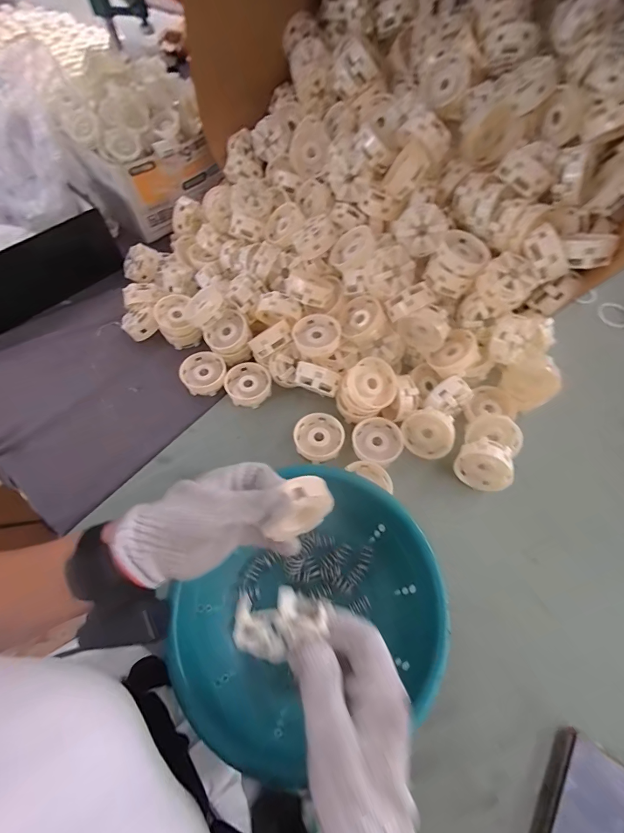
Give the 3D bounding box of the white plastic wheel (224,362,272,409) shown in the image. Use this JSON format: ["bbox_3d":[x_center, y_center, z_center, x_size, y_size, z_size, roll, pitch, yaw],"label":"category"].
[{"bbox_3d":[-0.097,-0.048,0.561,0.068,0.026,0.065,0,59,1],"label":"white plastic wheel"}]

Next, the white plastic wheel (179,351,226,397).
[{"bbox_3d":[-0.165,-0.064,0.562,0.067,0.031,0.063,0,59,1],"label":"white plastic wheel"}]

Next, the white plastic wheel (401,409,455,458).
[{"bbox_3d":[0.157,0.023,0.486,0.069,0.063,0.025,29,38,3],"label":"white plastic wheel"}]

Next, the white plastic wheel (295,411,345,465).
[{"bbox_3d":[0.011,0.031,0.513,0.068,0.020,0.070,0,59,1],"label":"white plastic wheel"}]

